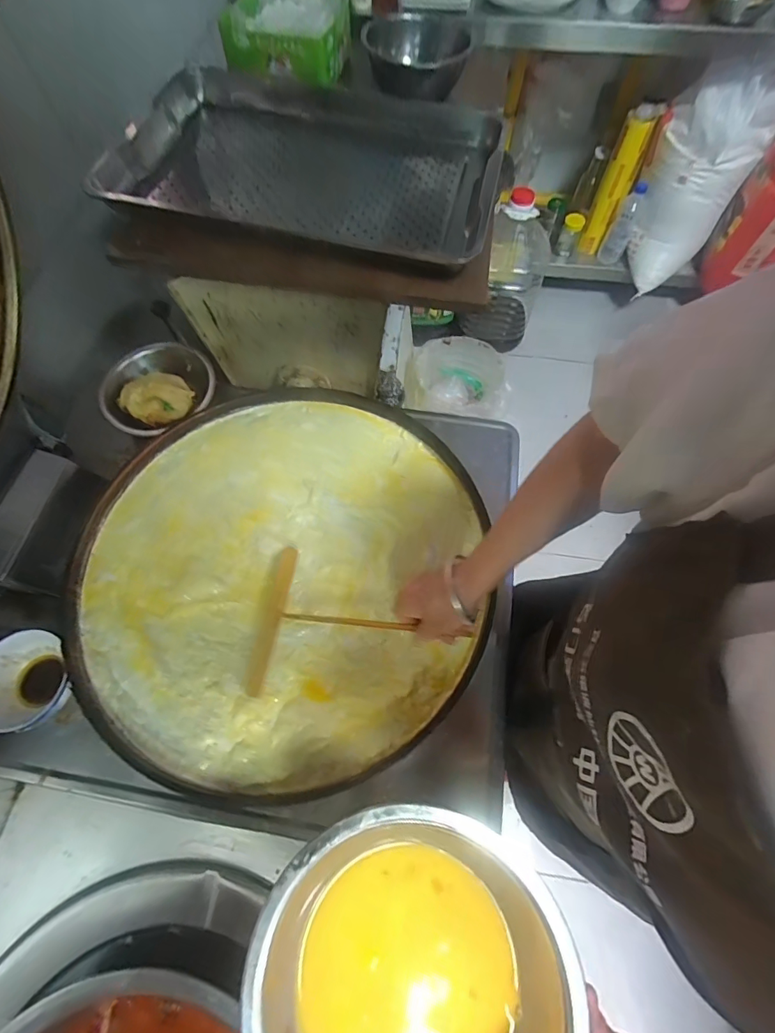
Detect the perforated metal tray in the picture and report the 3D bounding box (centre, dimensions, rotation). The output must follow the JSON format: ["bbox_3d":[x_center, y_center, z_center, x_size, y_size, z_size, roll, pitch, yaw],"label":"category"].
[{"bbox_3d":[-0.125,-0.569,0.706,0.568,0.075,0.425,8,66,6],"label":"perforated metal tray"}]

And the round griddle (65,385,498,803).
[{"bbox_3d":[-0.134,0.054,0.566,0.497,0.033,0.512,0,65,2],"label":"round griddle"}]

